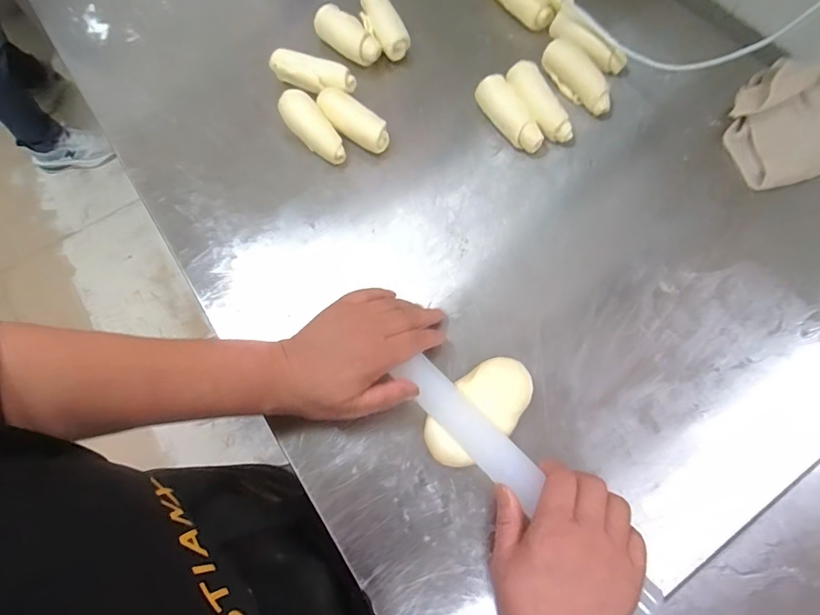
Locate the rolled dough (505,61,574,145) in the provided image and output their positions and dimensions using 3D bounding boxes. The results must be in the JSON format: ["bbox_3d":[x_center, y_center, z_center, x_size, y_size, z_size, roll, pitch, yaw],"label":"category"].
[{"bbox_3d":[0.136,-0.220,0.502,0.038,0.035,0.103,-23,69,-6],"label":"rolled dough"}]

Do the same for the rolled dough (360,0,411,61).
[{"bbox_3d":[-0.033,-0.335,0.554,0.041,0.040,0.092,-22,69,-6],"label":"rolled dough"}]

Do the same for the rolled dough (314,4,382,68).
[{"bbox_3d":[-0.075,-0.315,0.539,0.084,0.033,0.035,36,74,0],"label":"rolled dough"}]

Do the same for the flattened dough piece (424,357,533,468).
[{"bbox_3d":[0.058,0.087,0.390,0.104,0.027,0.056,-36,71,-11],"label":"flattened dough piece"}]

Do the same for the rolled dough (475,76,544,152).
[{"bbox_3d":[0.104,-0.205,0.498,0.031,0.035,0.095,-26,69,-8],"label":"rolled dough"}]

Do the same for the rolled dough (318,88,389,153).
[{"bbox_3d":[-0.064,-0.201,0.503,0.042,0.037,0.094,-40,72,-12],"label":"rolled dough"}]

